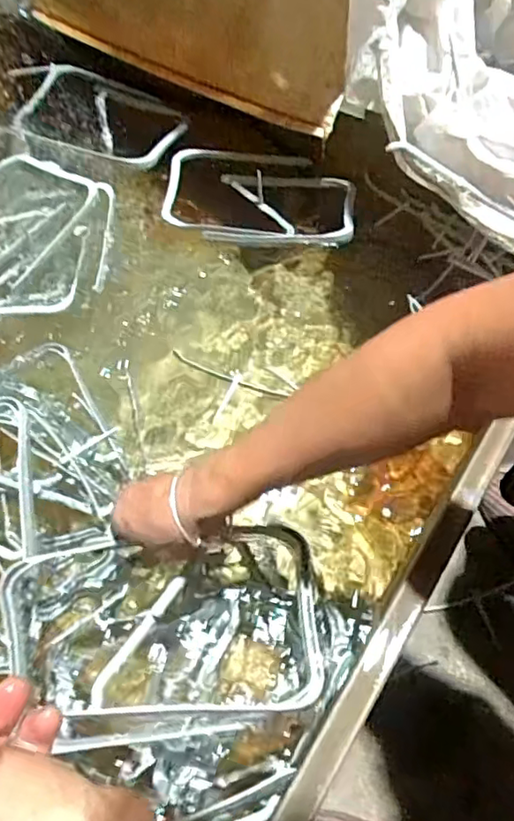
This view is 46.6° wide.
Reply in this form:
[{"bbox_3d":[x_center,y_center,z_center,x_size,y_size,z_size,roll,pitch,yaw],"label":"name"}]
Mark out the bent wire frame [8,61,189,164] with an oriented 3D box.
[{"bbox_3d":[-0.250,-0.442,0.880,0.320,0.018,0.169,24,62,16],"label":"bent wire frame"}]

